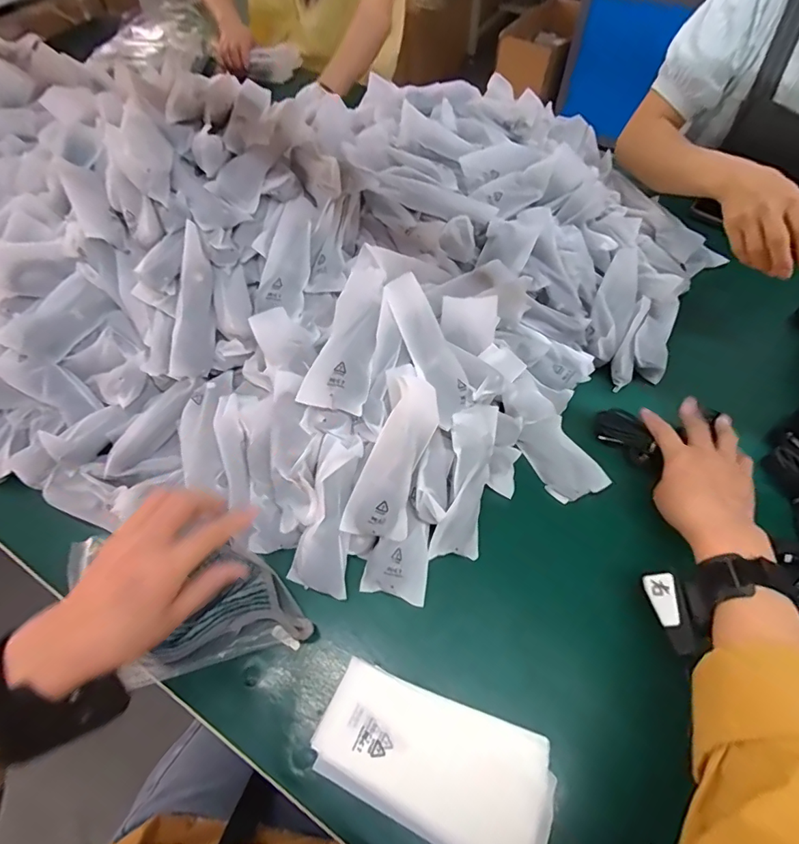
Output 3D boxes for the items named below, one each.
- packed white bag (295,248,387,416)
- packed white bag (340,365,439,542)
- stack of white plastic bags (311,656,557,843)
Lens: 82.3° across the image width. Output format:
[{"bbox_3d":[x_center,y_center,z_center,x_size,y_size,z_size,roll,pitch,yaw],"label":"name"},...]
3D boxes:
[{"bbox_3d":[-0.047,-0.093,0.450,0.059,0.014,0.171,12,73,7],"label":"packed white bag"},{"bbox_3d":[-0.005,0.034,0.417,0.057,0.036,0.158,20,99,12],"label":"packed white bag"},{"bbox_3d":[0.025,0.265,0.355,0.179,0.015,0.092,17,60,11],"label":"stack of white plastic bags"}]

